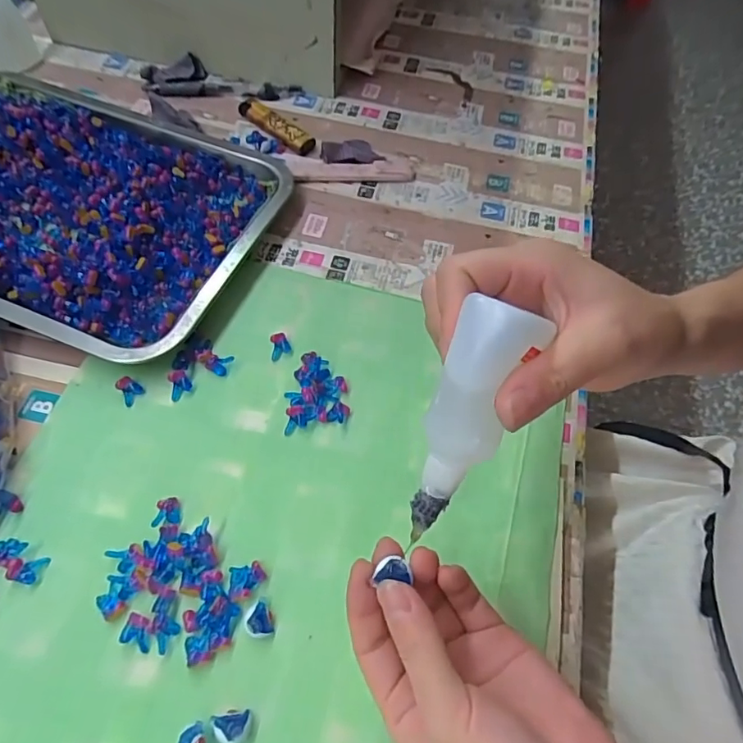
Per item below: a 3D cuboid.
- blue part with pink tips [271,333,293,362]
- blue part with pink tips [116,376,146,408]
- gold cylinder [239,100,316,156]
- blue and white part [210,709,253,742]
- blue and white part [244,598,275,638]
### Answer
[{"bbox_3d":[-0.060,-0.017,0.351,0.013,0.007,0.016,-10,60,-9],"label":"blue part with pink tips"},{"bbox_3d":[-0.151,0.010,0.328,0.014,0.006,0.018,-38,68,-23],"label":"blue part with pink tips"},{"bbox_3d":[-0.084,-0.217,0.465,0.083,0.013,0.018,40,65,19],"label":"gold cylinder"},{"bbox_3d":[-0.064,0.161,0.240,0.017,0.009,0.013,-6,59,-7],"label":"blue and white part"},{"bbox_3d":[-0.057,0.123,0.265,0.013,0.008,0.018,-12,60,-10],"label":"blue and white part"}]

